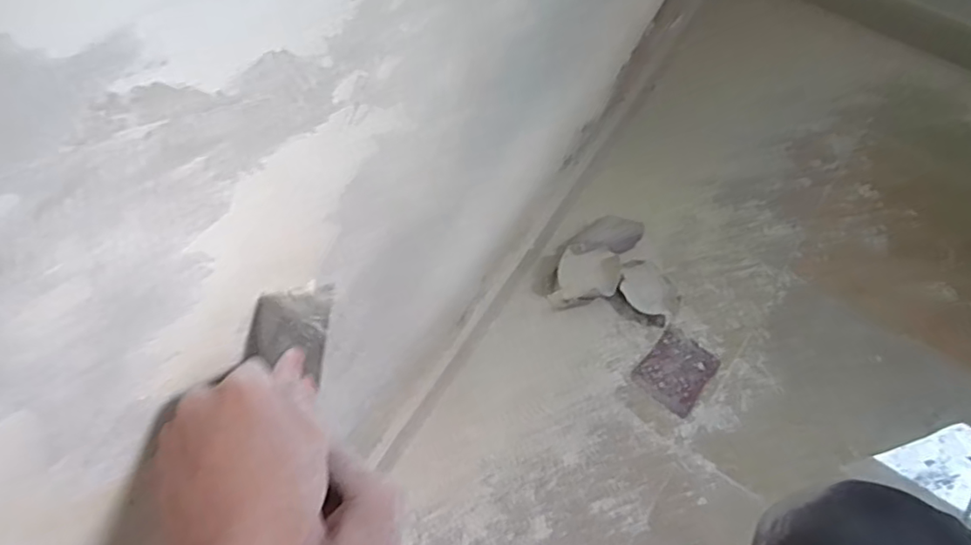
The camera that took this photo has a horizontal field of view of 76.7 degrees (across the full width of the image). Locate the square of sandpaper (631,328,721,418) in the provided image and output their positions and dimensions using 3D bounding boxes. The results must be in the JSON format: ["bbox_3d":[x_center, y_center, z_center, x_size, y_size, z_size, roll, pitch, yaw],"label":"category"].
[{"bbox_3d":[0.250,0.126,0.793,0.080,0.006,0.096,39,71,16],"label":"square of sandpaper"}]

